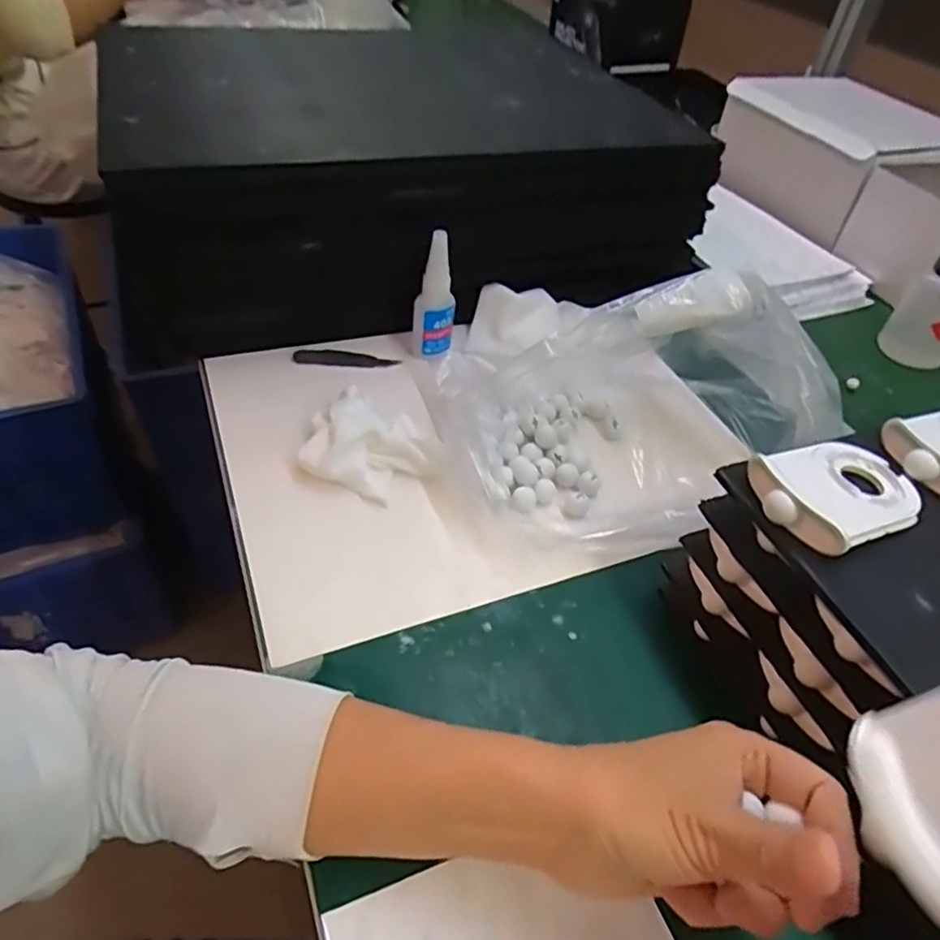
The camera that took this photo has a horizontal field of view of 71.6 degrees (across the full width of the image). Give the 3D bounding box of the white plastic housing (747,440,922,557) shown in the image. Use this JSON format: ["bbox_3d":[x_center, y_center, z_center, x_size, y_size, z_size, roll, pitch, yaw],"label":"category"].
[{"bbox_3d":[0.180,0.008,0.316,0.089,0.014,0.058,-17,50,-23],"label":"white plastic housing"}]

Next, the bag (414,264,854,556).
[{"bbox_3d":[0.122,-0.059,0.447,0.277,0.127,0.185,-10,48,-17],"label":"bag"}]

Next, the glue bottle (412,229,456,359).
[{"bbox_3d":[-0.027,-0.137,0.517,0.033,0.101,0.022,-2,46,-9],"label":"glue bottle"}]

